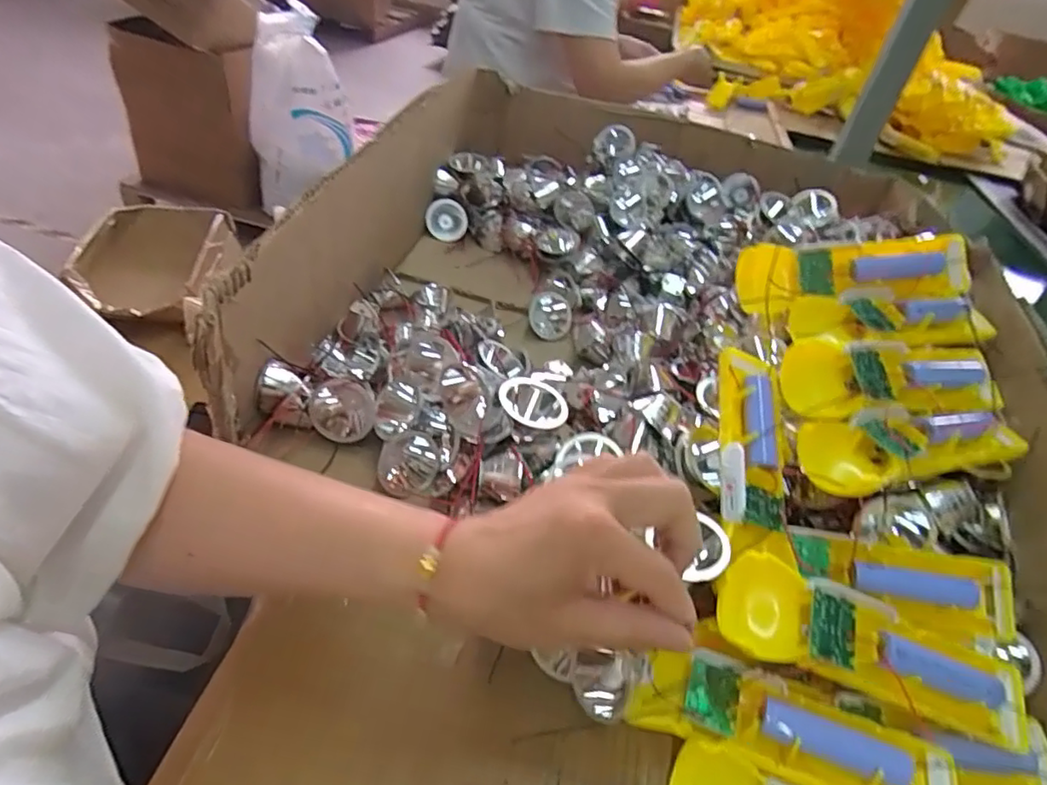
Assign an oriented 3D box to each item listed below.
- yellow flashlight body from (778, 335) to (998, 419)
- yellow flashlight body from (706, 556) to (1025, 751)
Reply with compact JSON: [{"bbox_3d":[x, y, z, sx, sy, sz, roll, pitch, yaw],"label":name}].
[{"bbox_3d":[0.245,-0.007,0.397,0.153,0.043,0.052,0,41,-12],"label":"yellow flashlight body"},{"bbox_3d":[0.177,0.130,0.304,0.156,0.030,0.046,19,71,9],"label":"yellow flashlight body"}]

